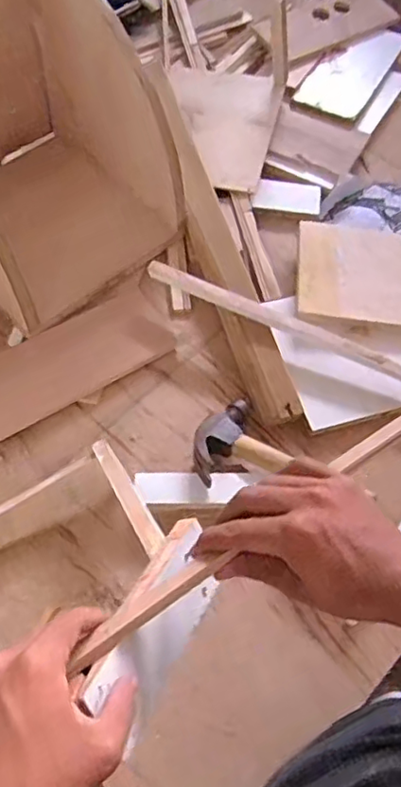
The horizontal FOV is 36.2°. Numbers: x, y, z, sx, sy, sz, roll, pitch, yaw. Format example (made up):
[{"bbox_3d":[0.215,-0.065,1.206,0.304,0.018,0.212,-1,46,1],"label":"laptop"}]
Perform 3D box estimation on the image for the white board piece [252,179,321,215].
[{"bbox_3d":[0.132,-0.301,0.933,0.101,0.005,0.059,7,61,2],"label":"white board piece"}]

